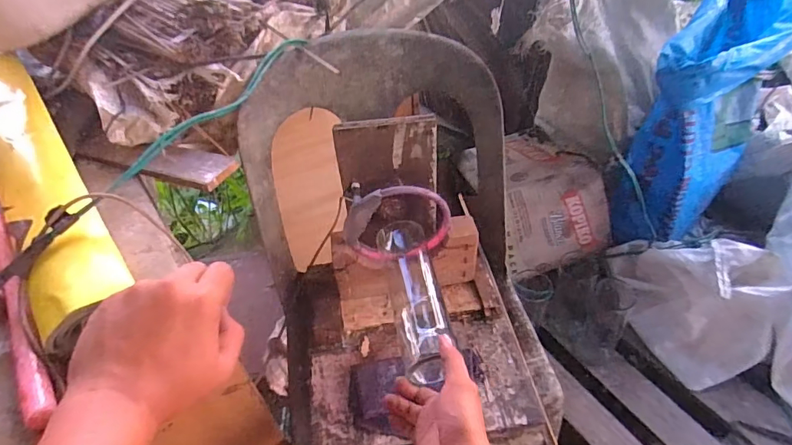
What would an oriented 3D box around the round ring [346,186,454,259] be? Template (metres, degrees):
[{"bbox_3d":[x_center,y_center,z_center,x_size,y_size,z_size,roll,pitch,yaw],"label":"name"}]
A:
[{"bbox_3d":[0.001,-0.002,0.643,0.151,0.108,0.037,-11,46,-5],"label":"round ring"}]

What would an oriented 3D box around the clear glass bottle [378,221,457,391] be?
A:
[{"bbox_3d":[0.025,0.096,0.619,0.063,0.053,0.246,-9,46,-3],"label":"clear glass bottle"}]

